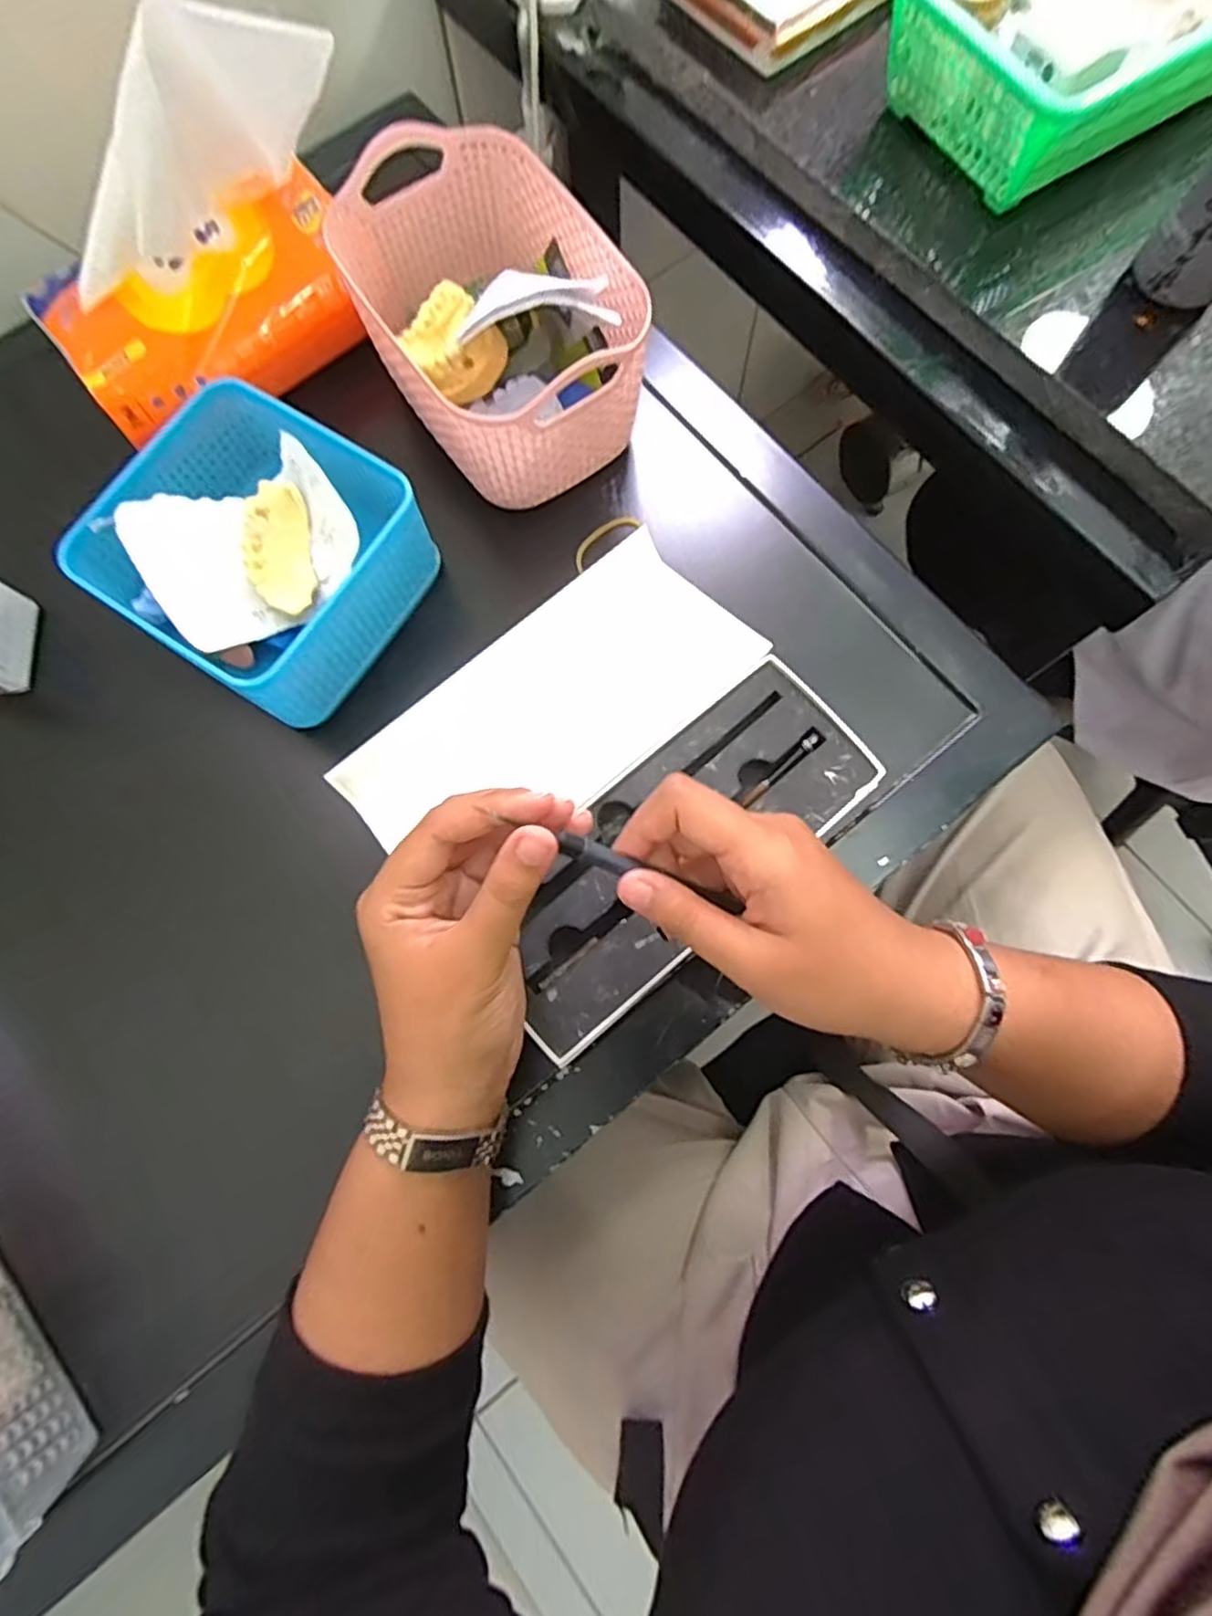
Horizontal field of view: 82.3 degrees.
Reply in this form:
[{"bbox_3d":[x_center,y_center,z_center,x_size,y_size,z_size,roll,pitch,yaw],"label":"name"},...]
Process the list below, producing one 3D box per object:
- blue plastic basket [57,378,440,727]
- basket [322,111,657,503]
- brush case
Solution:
[{"bbox_3d":[-0.178,-0.133,0.359,0.132,0.061,0.129,32,80,8],"label":"blue plastic basket"},{"bbox_3d":[-0.058,-0.263,0.383,0.114,0.085,0.172,-31,78,-6],"label":"basket"},{"bbox_3d":[-0.003,-0.020,0.359,0.211,0.029,0.195,-40,80,-8],"label":"brush case"}]

